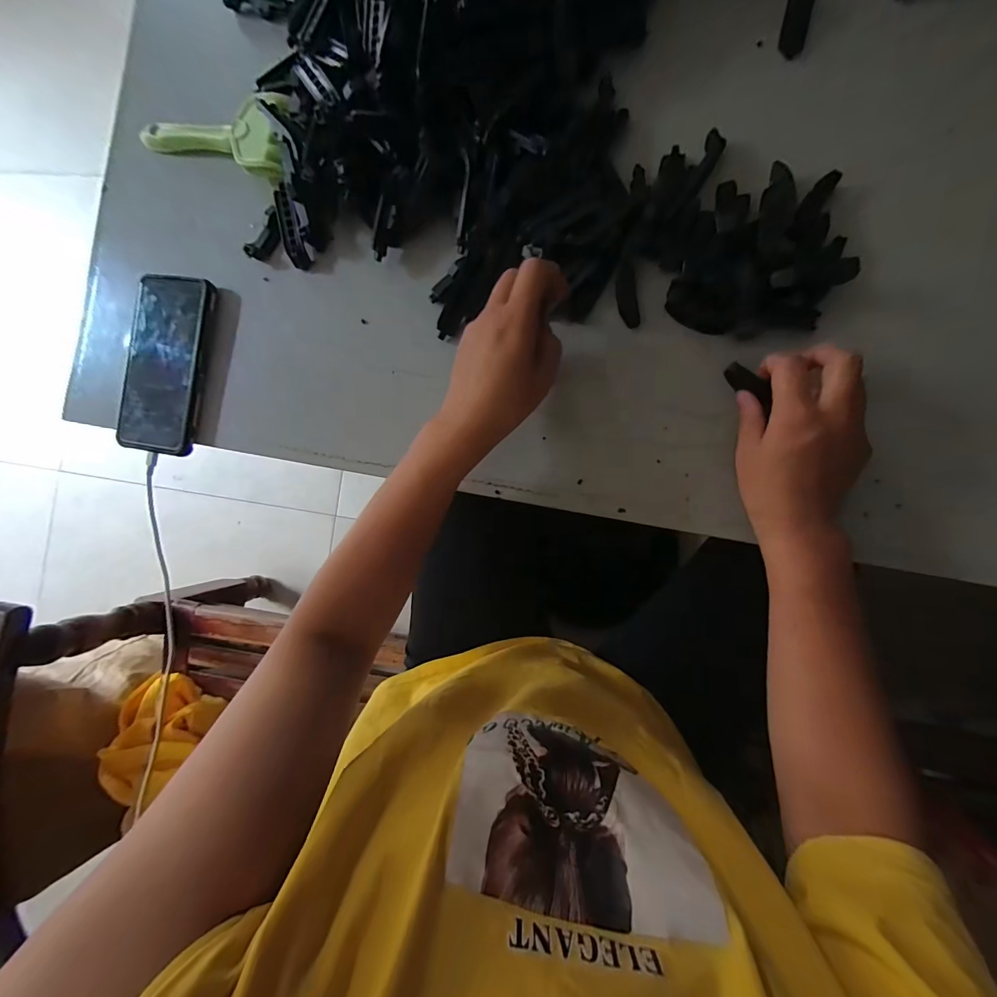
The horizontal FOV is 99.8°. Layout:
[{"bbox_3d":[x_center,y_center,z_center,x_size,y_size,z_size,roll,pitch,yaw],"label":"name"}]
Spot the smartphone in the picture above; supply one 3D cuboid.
[{"bbox_3d":[-0.318,-0.127,0.405,0.078,0.017,0.165,10,90,9],"label":"smartphone"}]

